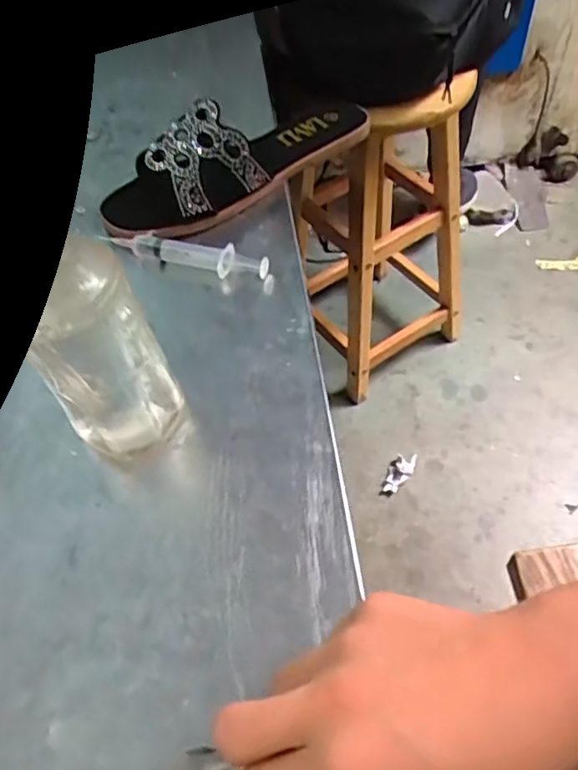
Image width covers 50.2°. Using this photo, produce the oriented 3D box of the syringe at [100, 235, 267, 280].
[{"bbox_3d":[-0.084,-0.104,0.476,0.144,0.012,0.021,14,58,14],"label":"syringe"}]

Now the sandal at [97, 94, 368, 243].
[{"bbox_3d":[-0.041,-0.197,0.507,0.241,0.053,0.079,-32,59,-17],"label":"sandal"}]

